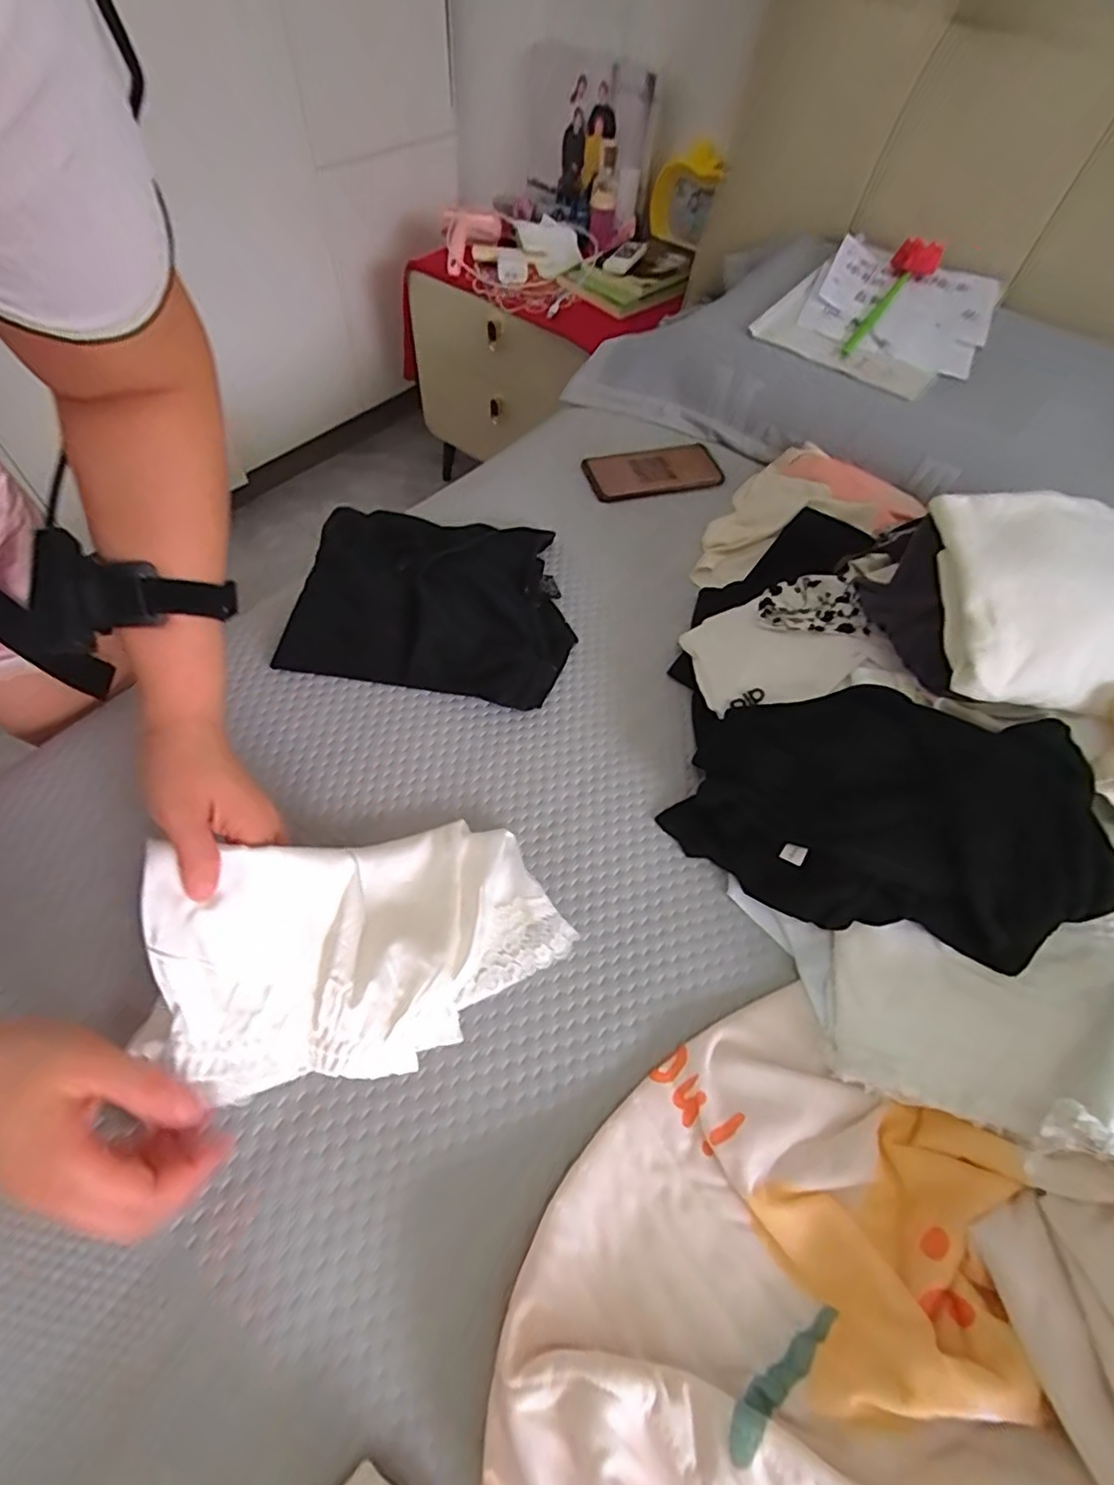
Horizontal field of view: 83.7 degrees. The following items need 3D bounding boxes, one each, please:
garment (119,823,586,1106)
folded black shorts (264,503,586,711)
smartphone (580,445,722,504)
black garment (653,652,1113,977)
[{"bbox_3d":[-0.117,0.119,0.390,0.236,0.093,0.141,-16,59,-15],"label":"garment"},{"bbox_3d":[-0.116,-0.142,0.617,0.263,0.046,0.228,7,56,0],"label":"folded black shorts"},{"bbox_3d":[0.121,-0.336,0.768,0.168,0.013,0.089,-16,59,-15],"label":"smartphone"},{"bbox_3d":[0.205,0.043,0.450,0.305,0.149,0.147,26,58,12],"label":"black garment"}]

